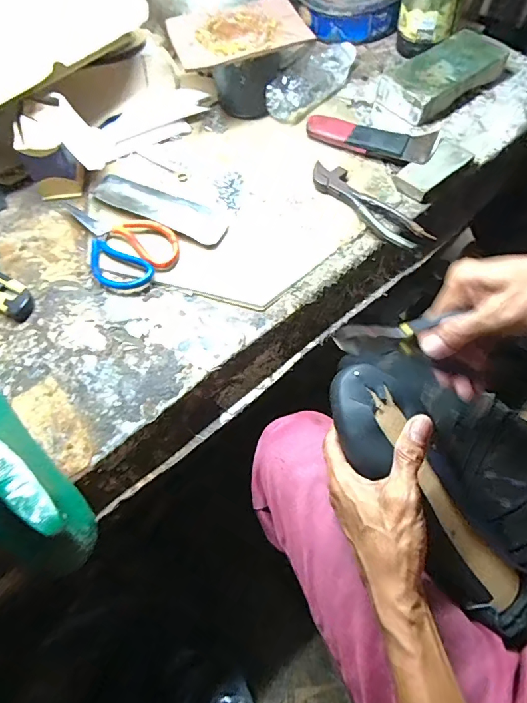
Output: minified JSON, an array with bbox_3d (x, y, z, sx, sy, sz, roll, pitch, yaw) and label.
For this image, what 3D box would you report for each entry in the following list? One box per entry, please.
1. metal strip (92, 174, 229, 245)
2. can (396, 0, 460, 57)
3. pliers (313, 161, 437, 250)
[{"bbox_3d":[-0.138,-0.189,0.576,0.190,0.008,0.051,24,65,13],"label":"metal strip"},{"bbox_3d":[0.253,-0.525,0.676,0.083,0.087,0.094,10,62,7],"label":"can"},{"bbox_3d":[0.129,-0.184,0.549,0.045,0.021,0.179,-35,66,-16],"label":"pliers"}]

